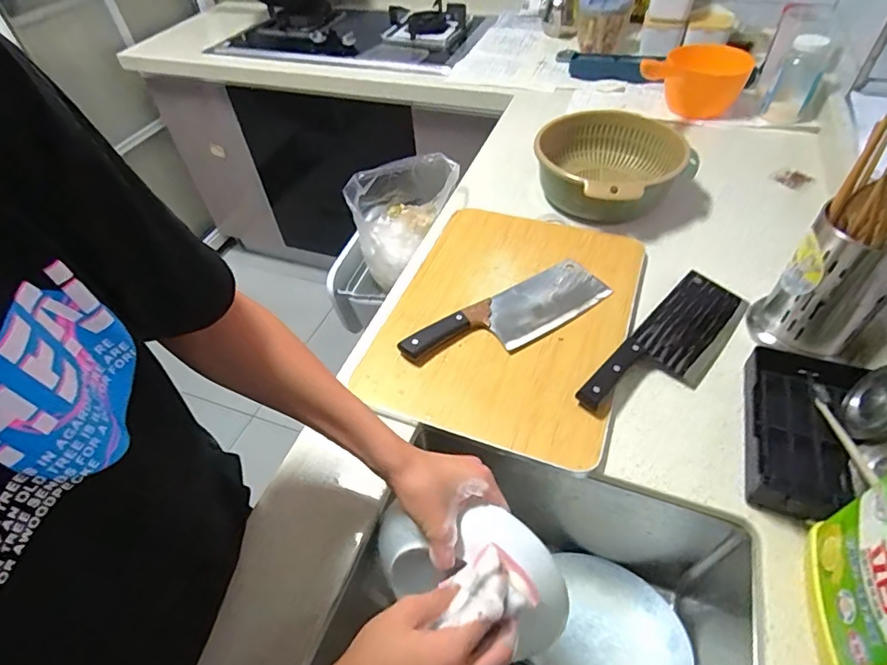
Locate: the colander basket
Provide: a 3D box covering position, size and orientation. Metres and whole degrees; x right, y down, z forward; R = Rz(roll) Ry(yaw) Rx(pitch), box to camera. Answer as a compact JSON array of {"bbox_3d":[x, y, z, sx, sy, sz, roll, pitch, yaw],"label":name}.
[{"bbox_3d":[0.275,-0.267,0.809,0.225,0.085,0.245,17,52,19],"label":"colander basket"}]

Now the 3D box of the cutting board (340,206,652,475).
[{"bbox_3d":[0.088,-0.026,0.663,0.296,0.027,0.393,13,50,16],"label":"cutting board"}]

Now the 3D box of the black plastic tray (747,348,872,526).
[{"bbox_3d":[0.366,0.100,0.510,0.097,0.034,0.189,16,51,18],"label":"black plastic tray"}]

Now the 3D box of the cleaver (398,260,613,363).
[{"bbox_3d":[0.088,-0.023,0.637,0.282,0.025,0.086,-28,51,-19],"label":"cleaver"}]

